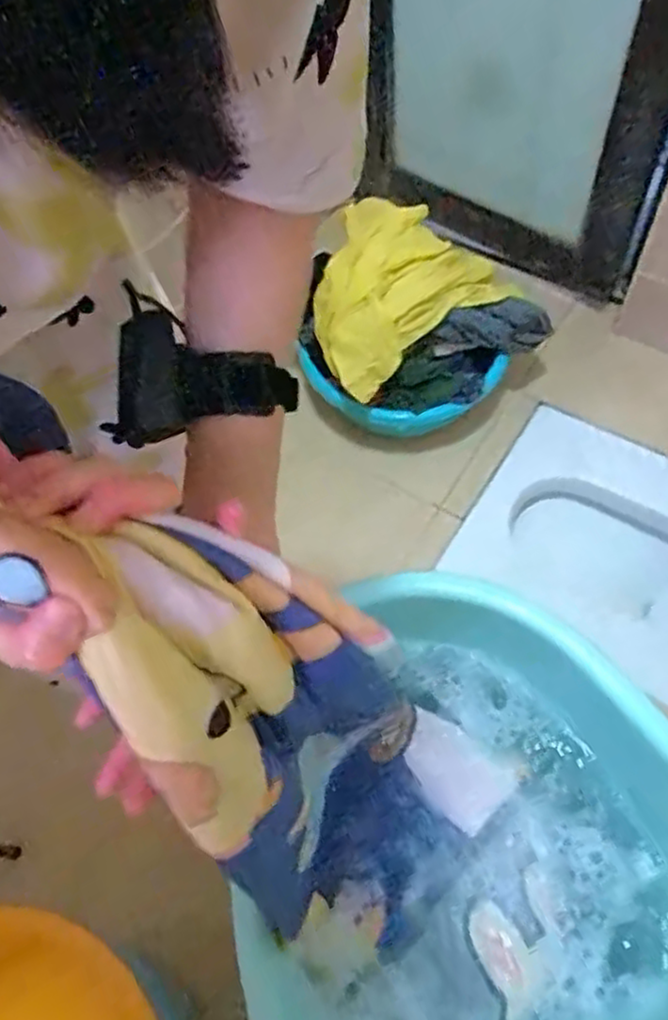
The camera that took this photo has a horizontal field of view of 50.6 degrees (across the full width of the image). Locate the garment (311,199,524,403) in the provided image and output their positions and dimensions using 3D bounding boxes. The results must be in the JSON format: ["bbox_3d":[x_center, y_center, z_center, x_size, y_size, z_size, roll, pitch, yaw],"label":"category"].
[{"bbox_3d":[0.107,-0.379,1.156,0.367,0.143,0.212,-38,63,-14],"label":"garment"}]

